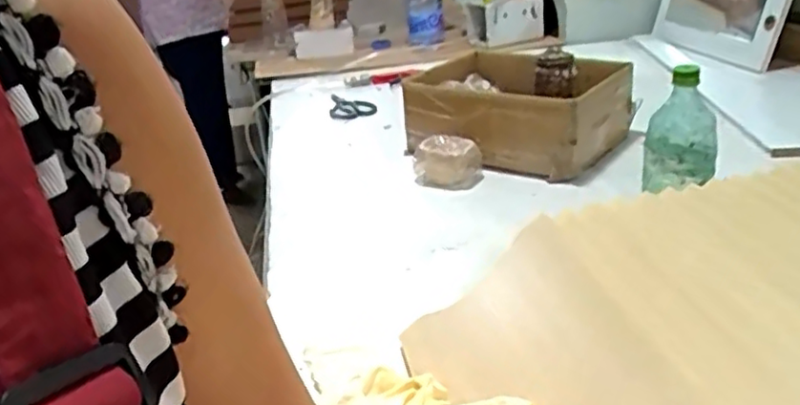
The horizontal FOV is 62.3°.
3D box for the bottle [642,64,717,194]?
[{"bbox_3d":[0.344,-0.081,0.810,0.078,0.162,0.060,5,27,20],"label":"bottle"}]

